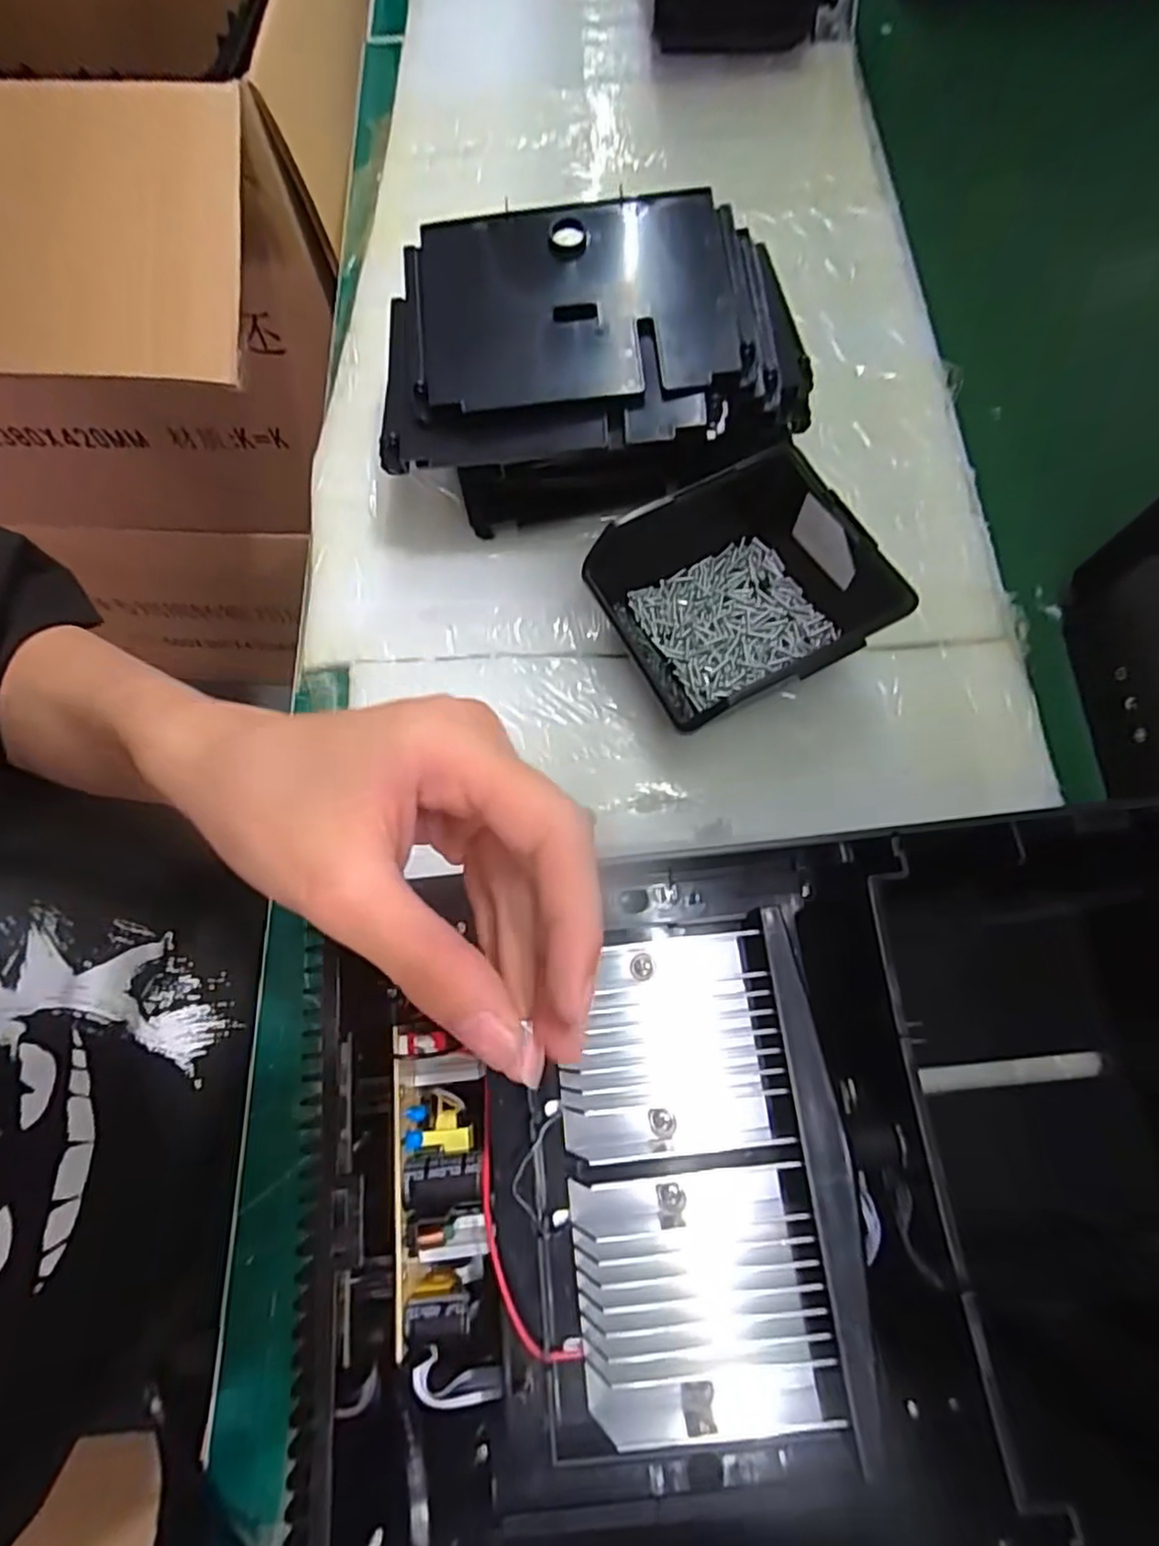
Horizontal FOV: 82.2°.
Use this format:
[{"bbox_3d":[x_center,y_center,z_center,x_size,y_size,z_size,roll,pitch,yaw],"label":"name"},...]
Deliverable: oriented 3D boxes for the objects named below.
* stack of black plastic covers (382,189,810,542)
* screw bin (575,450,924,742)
[{"bbox_3d":[0.011,-0.231,0.393,0.241,0.103,0.152,0,72,0],"label":"stack of black plastic covers"},{"bbox_3d":[0.088,-0.095,0.367,0.133,0.066,0.126,-27,73,-8],"label":"screw bin"}]

